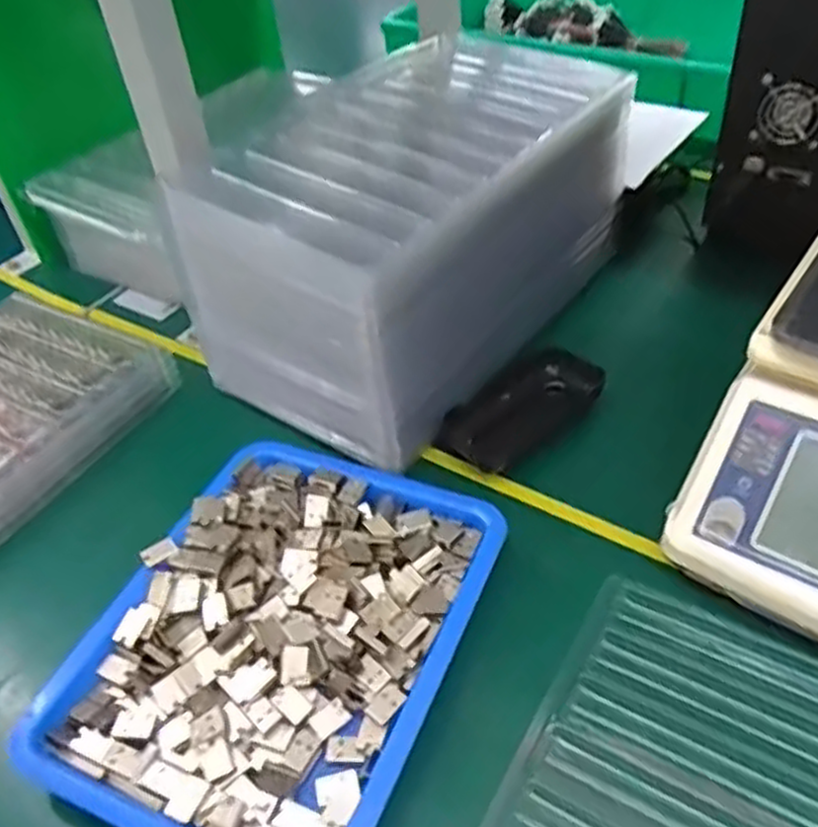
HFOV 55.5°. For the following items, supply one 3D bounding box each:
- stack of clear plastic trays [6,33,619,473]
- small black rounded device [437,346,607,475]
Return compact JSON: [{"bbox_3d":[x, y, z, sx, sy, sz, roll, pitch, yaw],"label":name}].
[{"bbox_3d":[-0.003,-0.131,0.536,0.205,0.127,0.281,21,50,27],"label":"stack of clear plastic trays"},{"bbox_3d":[0.072,-0.003,0.498,0.059,0.029,0.102,32,55,34],"label":"small black rounded device"}]

